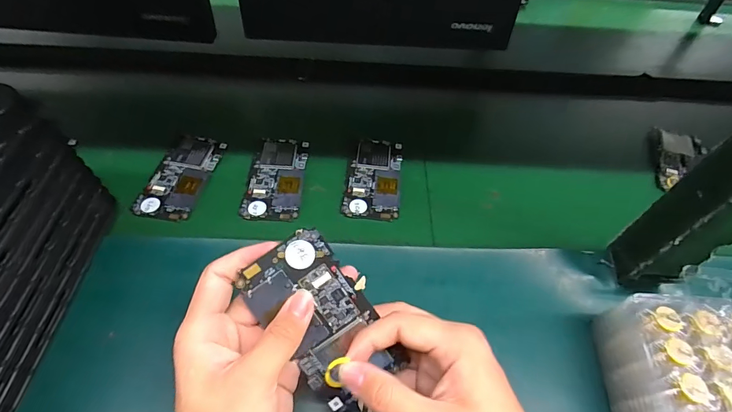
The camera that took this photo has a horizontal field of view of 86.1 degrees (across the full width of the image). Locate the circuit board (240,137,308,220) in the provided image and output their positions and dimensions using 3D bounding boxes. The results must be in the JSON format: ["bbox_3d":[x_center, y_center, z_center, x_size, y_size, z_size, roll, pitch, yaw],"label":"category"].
[{"bbox_3d":[-0.107,-0.036,0.474,0.064,0.006,0.124,3,52,-1],"label":"circuit board"}]

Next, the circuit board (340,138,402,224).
[{"bbox_3d":[0.010,-0.036,0.481,0.066,0.008,0.124,6,52,1],"label":"circuit board"}]

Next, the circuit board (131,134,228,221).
[{"bbox_3d":[-0.219,-0.038,0.469,0.065,0.008,0.126,10,52,4],"label":"circuit board"}]

